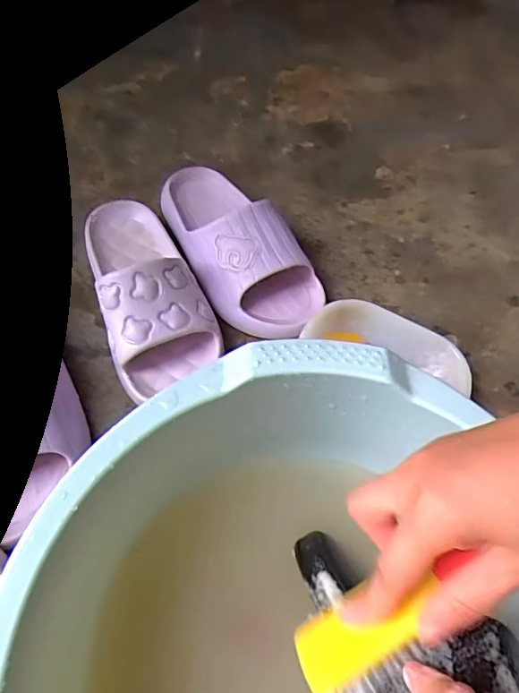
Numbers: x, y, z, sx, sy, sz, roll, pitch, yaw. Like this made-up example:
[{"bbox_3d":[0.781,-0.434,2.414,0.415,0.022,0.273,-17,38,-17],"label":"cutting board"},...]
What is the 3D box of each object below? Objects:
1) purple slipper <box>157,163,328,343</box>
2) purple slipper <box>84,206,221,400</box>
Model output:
[{"bbox_3d":[-0.030,-0.120,0.544,0.104,0.071,0.243,-29,66,-19],"label":"purple slipper"},{"bbox_3d":[-0.120,-0.073,0.506,0.102,0.070,0.234,-20,64,-15],"label":"purple slipper"}]

